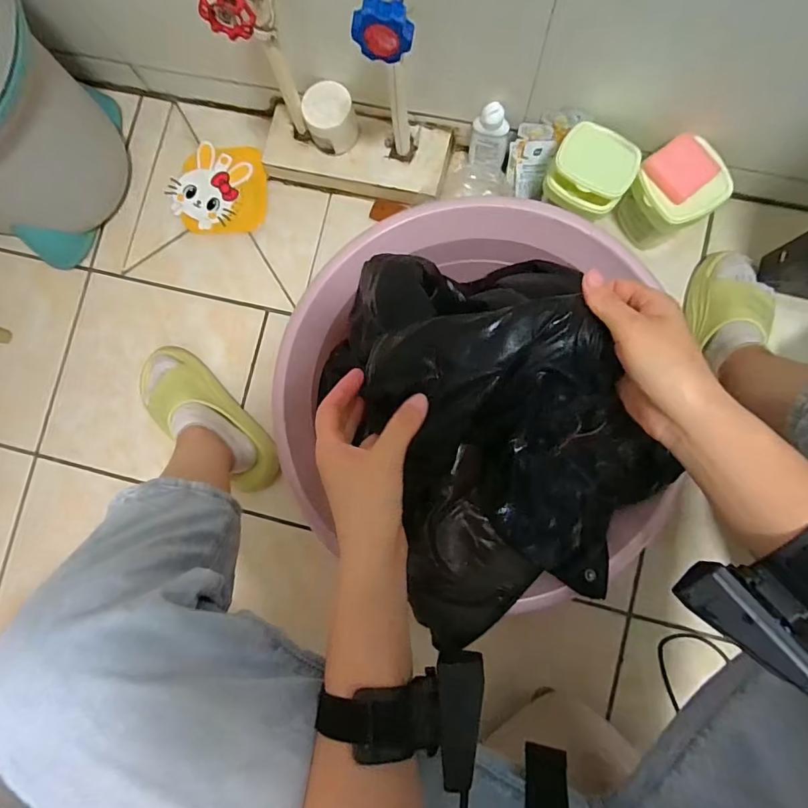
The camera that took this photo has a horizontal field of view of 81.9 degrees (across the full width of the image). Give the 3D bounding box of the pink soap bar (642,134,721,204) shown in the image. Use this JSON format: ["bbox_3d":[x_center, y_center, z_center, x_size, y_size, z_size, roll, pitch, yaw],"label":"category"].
[{"bbox_3d":[0.338,-0.290,0.569,0.061,0.014,0.069,-40,83,2],"label":"pink soap bar"}]

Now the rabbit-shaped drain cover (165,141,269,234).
[{"bbox_3d":[-0.298,-0.346,0.751,0.160,0.005,0.141,4,87,6],"label":"rabbit-shaped drain cover"}]

